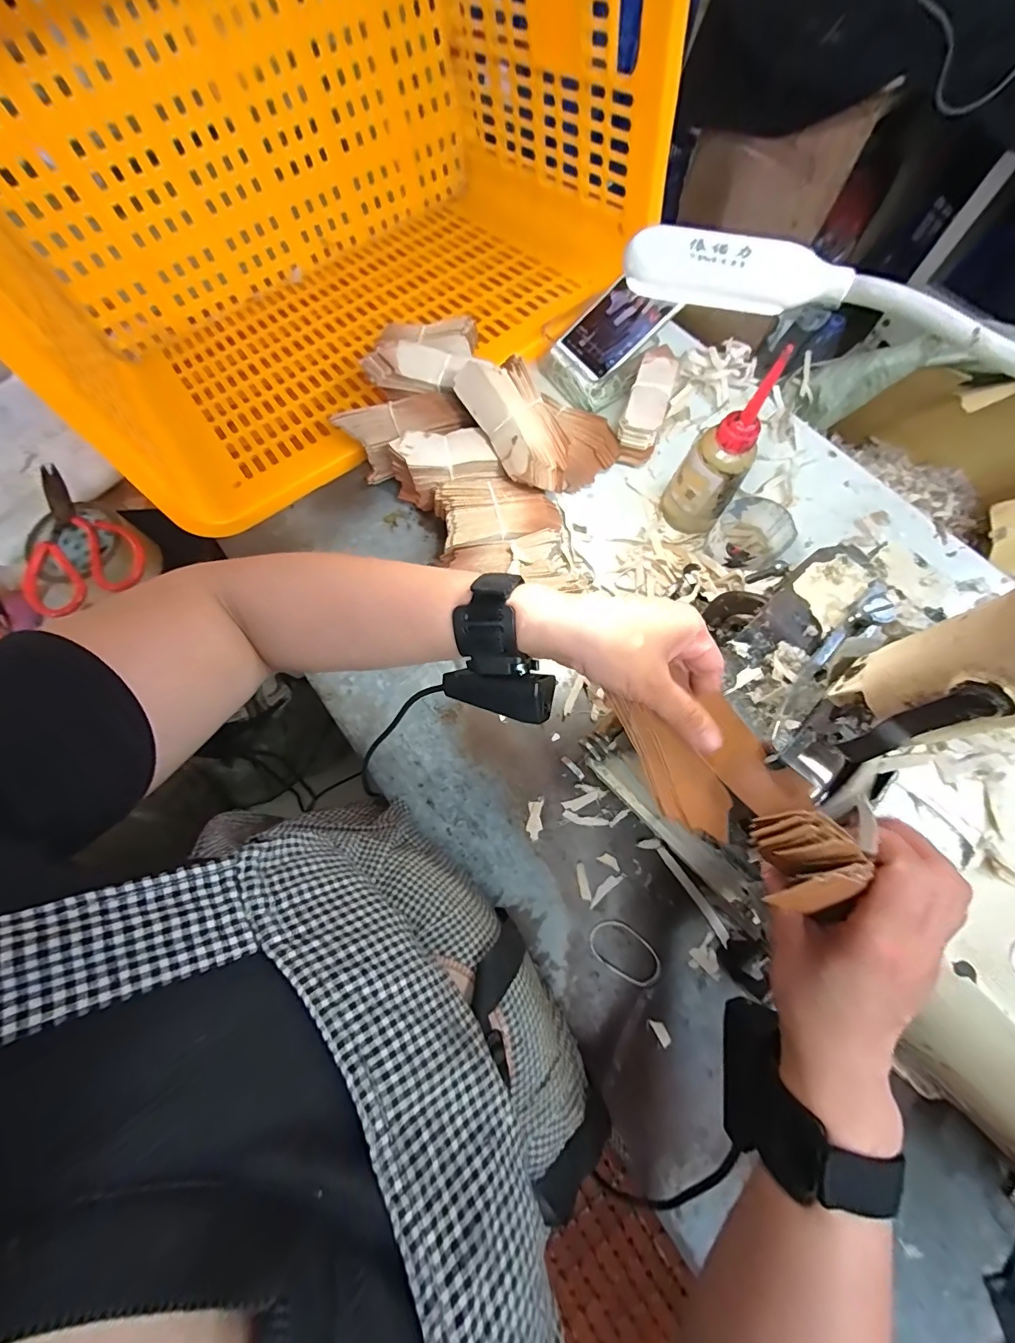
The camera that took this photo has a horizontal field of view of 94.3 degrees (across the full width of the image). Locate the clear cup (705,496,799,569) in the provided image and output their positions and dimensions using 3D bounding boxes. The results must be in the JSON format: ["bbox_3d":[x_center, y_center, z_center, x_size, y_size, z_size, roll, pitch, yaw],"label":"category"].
[{"bbox_3d":[0.241,-0.134,0.476,0.076,0.044,0.067,-41,77,-9],"label":"clear cup"}]

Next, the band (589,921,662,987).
[{"bbox_3d":[0.099,0.235,0.392,0.063,0.007,0.037,33,86,11],"label":"band"}]

